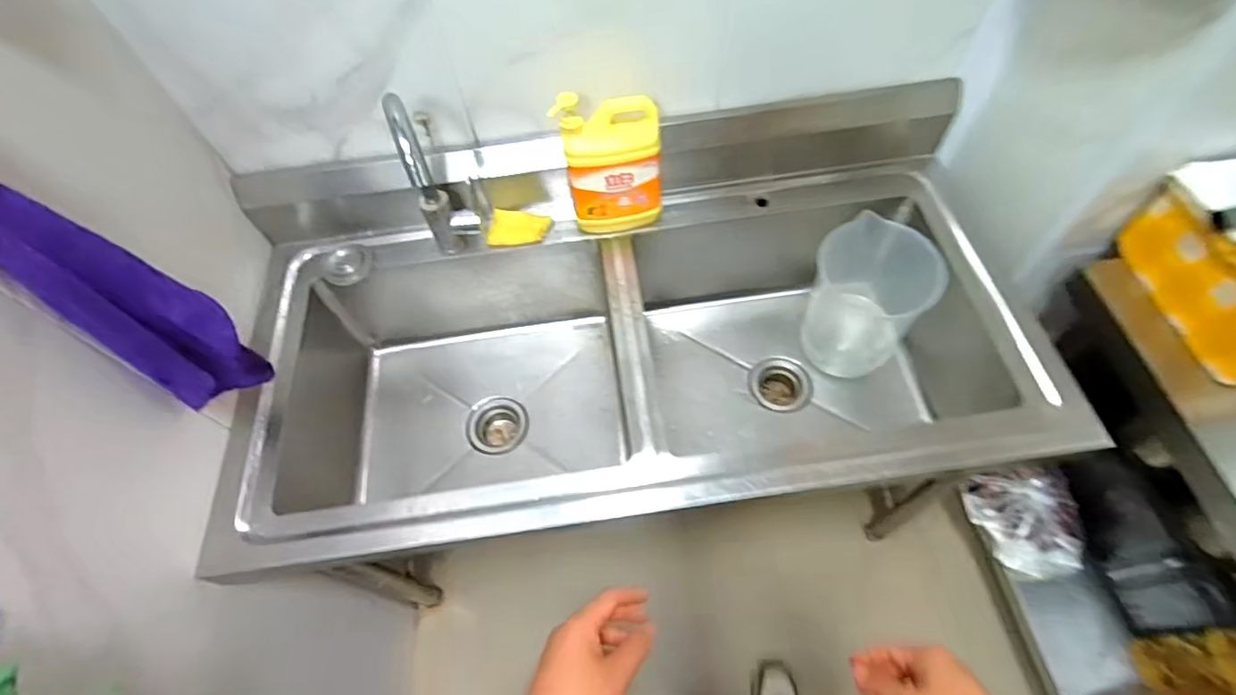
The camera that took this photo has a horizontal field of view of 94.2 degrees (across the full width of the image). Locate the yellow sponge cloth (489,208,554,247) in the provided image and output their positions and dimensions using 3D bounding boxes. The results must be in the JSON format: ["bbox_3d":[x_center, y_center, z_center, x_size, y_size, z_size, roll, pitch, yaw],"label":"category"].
[{"bbox_3d":[-0.168,-0.197,0.972,0.098,0.022,0.075,6,60,7],"label":"yellow sponge cloth"}]

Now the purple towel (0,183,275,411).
[{"bbox_3d":[-0.513,-0.035,0.623,0.046,0.340,0.101,33,67,20],"label":"purple towel"}]

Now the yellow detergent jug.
[{"bbox_3d":[-0.008,-0.272,0.873,0.149,0.210,0.072,-4,60,1],"label":"yellow detergent jug"}]

